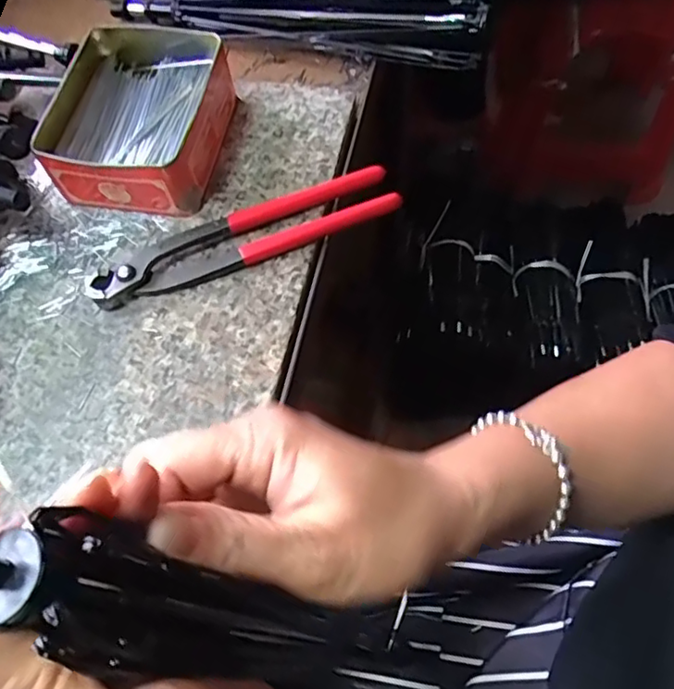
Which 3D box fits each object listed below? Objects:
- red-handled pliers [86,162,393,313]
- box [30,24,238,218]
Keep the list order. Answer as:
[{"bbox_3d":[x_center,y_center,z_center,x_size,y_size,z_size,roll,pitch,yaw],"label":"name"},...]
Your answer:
[{"bbox_3d":[-0.059,-0.068,0.382,0.194,0.021,0.037,-19,63,-6],"label":"red-handled pliers"},{"bbox_3d":[-0.132,-0.148,0.404,0.106,0.052,0.119,8,64,7],"label":"box"}]

